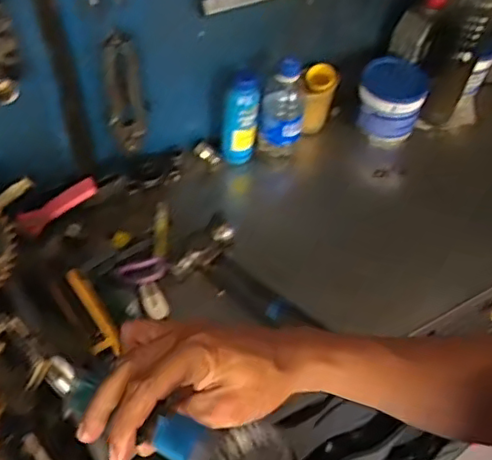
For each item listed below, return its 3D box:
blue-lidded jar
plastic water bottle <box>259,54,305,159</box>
[{"bbox_3d":[0.231,-0.206,0.981,0.103,0.094,0.102,13,52,8],"label":"blue-lidded jar"},{"bbox_3d":[0.055,-0.183,0.914,0.063,0.164,0.055,9,51,5],"label":"plastic water bottle"}]

